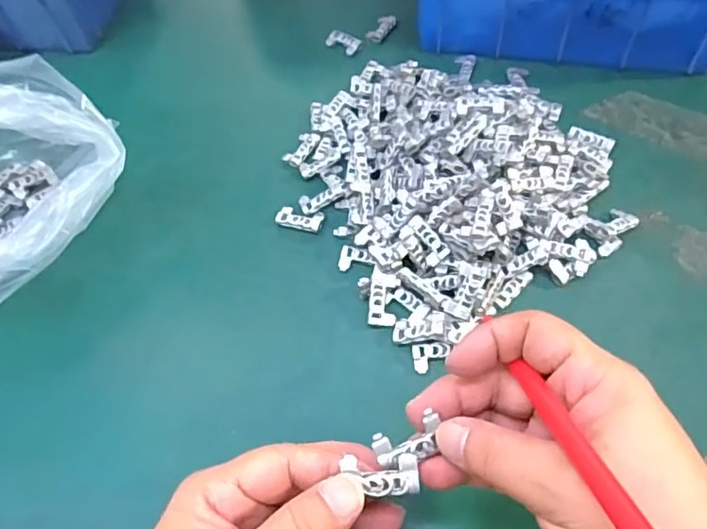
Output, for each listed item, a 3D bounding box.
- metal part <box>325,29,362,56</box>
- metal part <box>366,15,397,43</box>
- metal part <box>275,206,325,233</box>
[{"bbox_3d":[-0.008,-0.188,0.467,0.033,0.010,0.017,32,65,23],"label":"metal part"},{"bbox_3d":[0.024,-0.200,0.471,0.013,0.009,0.032,29,63,21],"label":"metal part"},{"bbox_3d":[-0.035,-0.030,0.366,0.030,0.005,0.015,12,59,13],"label":"metal part"}]

